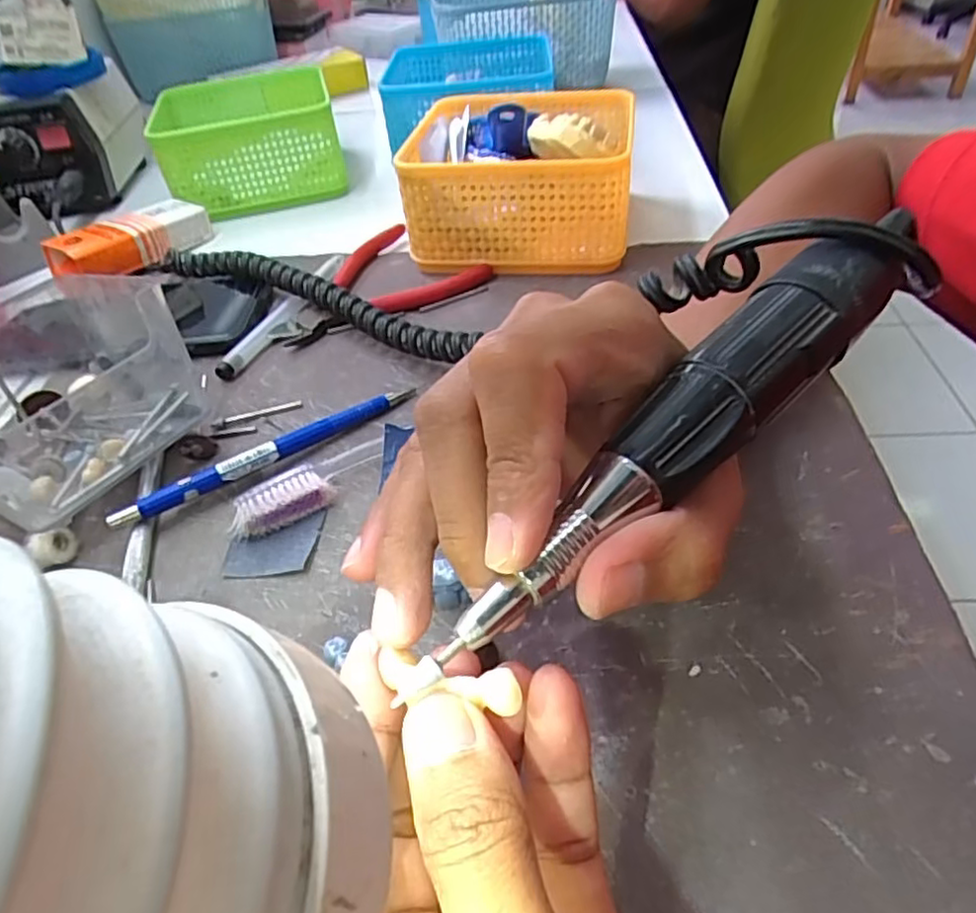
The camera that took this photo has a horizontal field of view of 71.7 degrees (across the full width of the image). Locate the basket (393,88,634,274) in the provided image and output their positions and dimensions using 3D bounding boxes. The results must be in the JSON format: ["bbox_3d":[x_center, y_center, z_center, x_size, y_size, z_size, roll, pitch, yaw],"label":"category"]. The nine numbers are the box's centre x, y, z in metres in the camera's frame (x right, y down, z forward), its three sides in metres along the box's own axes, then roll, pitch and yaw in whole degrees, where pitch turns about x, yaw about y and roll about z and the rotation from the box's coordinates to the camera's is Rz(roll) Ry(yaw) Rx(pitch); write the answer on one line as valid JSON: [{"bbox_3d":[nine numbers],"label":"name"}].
[{"bbox_3d":[0.022,-0.176,0.422,0.132,0.064,0.132,2,43,10],"label":"basket"}]

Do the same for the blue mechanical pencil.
[{"bbox_3d":[-0.090,-0.002,0.286,0.132,0.015,0.006,-32,48,-24],"label":"blue mechanical pencil"}]

